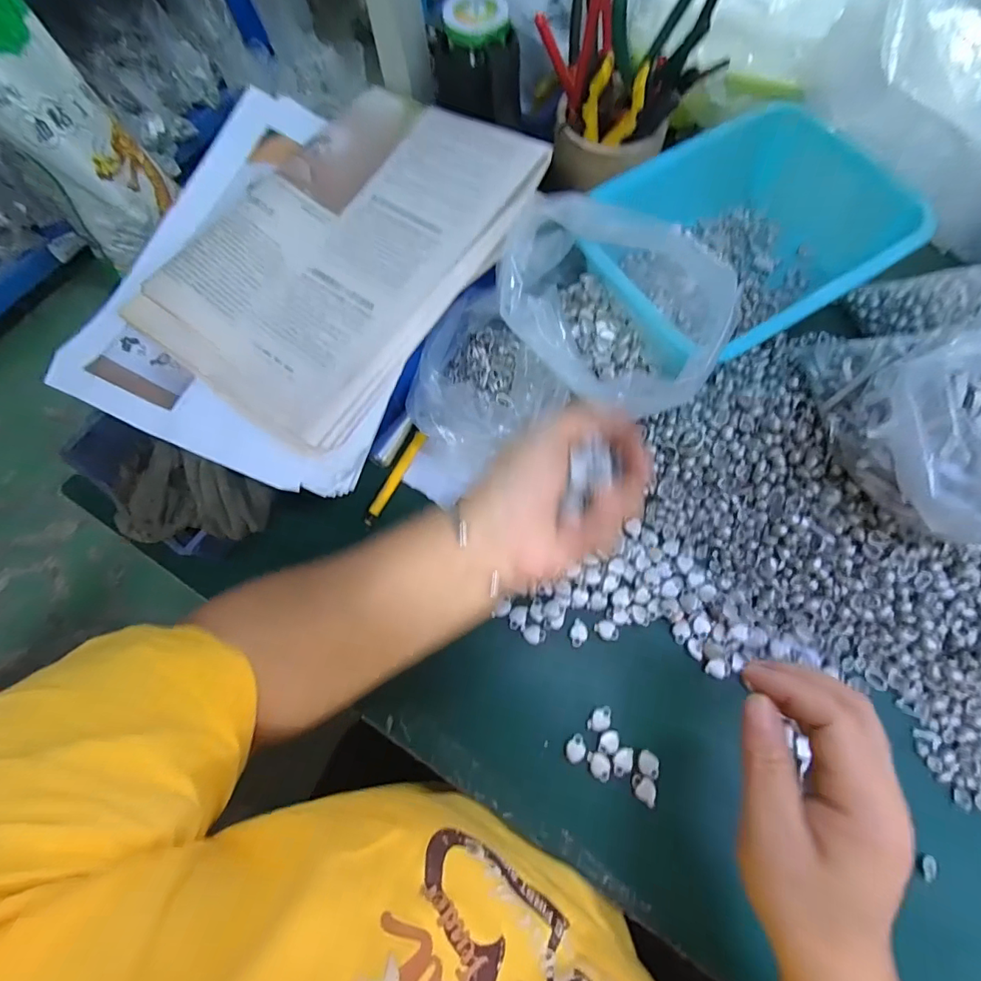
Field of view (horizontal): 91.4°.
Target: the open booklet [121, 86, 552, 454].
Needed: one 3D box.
[{"bbox_3d":[-0.111,-0.182,0.353,0.202,0.035,0.276,33,75,14],"label":"open booklet"}]

